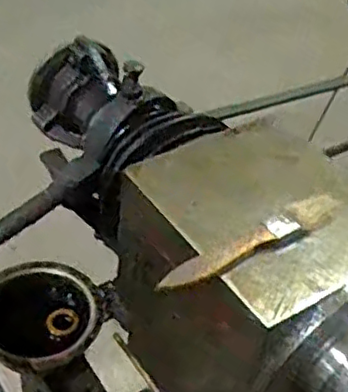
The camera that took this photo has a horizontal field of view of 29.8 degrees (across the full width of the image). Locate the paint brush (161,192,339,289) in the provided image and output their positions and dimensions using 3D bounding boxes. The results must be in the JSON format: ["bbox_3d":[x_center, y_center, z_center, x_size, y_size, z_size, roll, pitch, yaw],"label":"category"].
[{"bbox_3d":[0.053,0.029,0.440,0.142,0.015,0.021,-20,49,-27],"label":"paint brush"}]

